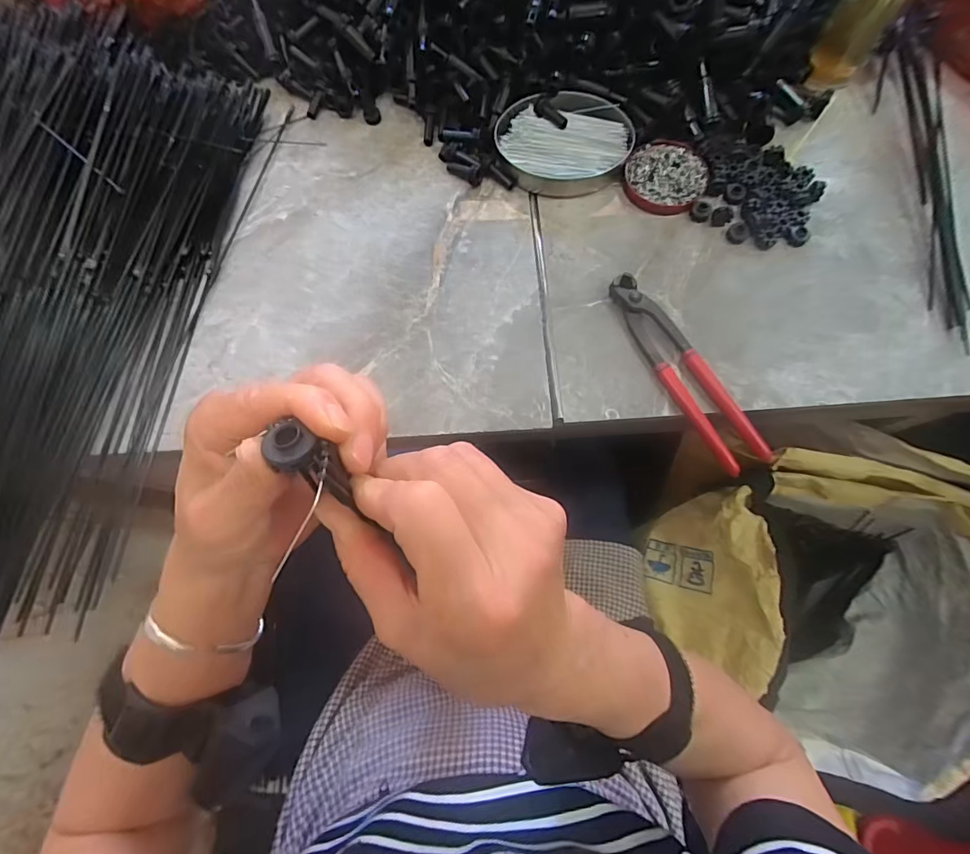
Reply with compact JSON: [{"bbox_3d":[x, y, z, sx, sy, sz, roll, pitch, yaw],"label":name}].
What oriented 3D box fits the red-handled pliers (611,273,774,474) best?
[{"bbox_3d":[0.177,-0.053,0.411,0.040,0.022,0.202,-26,75,-6],"label":"red-handled pliers"}]

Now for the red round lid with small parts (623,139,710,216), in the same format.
[{"bbox_3d":[0.183,-0.254,0.466,0.080,0.015,0.081,0,74,1],"label":"red round lid with small parts"}]

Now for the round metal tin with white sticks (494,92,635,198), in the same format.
[{"bbox_3d":[0.082,-0.291,0.471,0.130,0.030,0.105,-12,74,-2],"label":"round metal tin with white sticks"}]

